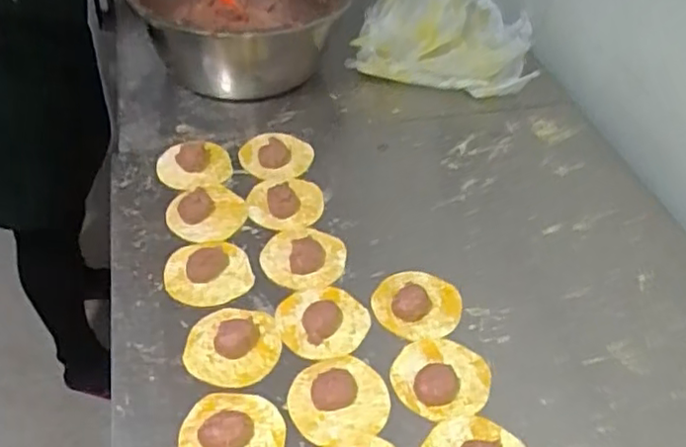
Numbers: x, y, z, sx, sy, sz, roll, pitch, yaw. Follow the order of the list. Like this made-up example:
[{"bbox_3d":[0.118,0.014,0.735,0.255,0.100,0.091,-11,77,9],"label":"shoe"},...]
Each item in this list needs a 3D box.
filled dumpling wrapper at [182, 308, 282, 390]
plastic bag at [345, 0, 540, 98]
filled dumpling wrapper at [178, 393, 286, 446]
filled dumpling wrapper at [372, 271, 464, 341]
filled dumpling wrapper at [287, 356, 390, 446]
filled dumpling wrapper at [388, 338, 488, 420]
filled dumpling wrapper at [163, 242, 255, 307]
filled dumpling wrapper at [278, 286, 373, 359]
[{"bbox_3d":[-0.097,0.104,0.593,0.080,0.016,0.079,5,45,1],"label":"filled dumpling wrapper"},{"bbox_3d":[0.134,-0.252,0.903,0.239,0.126,0.104,4,45,1],"label":"plastic bag"},{"bbox_3d":[-0.088,0.165,0.527,0.081,0.022,0.082,1,45,-2],"label":"filled dumpling wrapper"},{"bbox_3d":[0.071,0.074,0.640,0.082,0.014,0.077,1,45,-2],"label":"filled dumpling wrapper"},{"bbox_3d":[-0.003,0.144,0.562,0.083,0.011,0.075,-11,47,-13],"label":"filled dumpling wrapper"},{"bbox_3d":[0.087,0.132,0.582,0.085,0.013,0.078,-13,47,-15],"label":"filled dumpling wrapper"},{"bbox_3d":[-0.132,0.047,0.655,0.081,0.006,0.076,-10,47,-13],"label":"filled dumpling wrapper"},{"bbox_3d":[-0.018,0.086,0.620,0.078,0.013,0.081,1,45,-2],"label":"filled dumpling wrapper"}]

